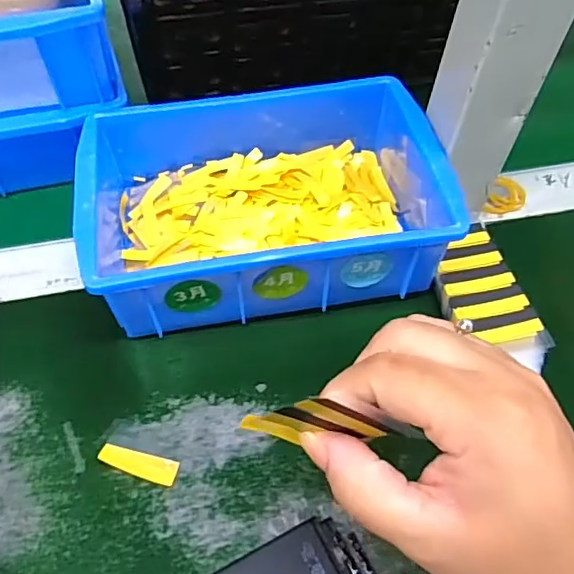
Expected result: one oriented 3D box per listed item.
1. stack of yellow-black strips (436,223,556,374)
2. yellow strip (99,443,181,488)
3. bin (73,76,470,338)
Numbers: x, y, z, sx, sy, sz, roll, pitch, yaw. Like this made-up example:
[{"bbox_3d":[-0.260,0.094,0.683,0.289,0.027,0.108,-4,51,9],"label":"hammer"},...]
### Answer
[{"bbox_3d":[0.114,0.006,0.330,0.045,0.013,0.094,-10,57,-8],"label":"stack of yellow-black strips"},{"bbox_3d":[-0.073,0.087,0.279,0.039,0.005,0.013,16,57,9],"label":"yellow strip"},{"bbox_3d":[-0.014,-0.050,0.336,0.195,0.069,0.130,-8,56,-7],"label":"bin"}]

